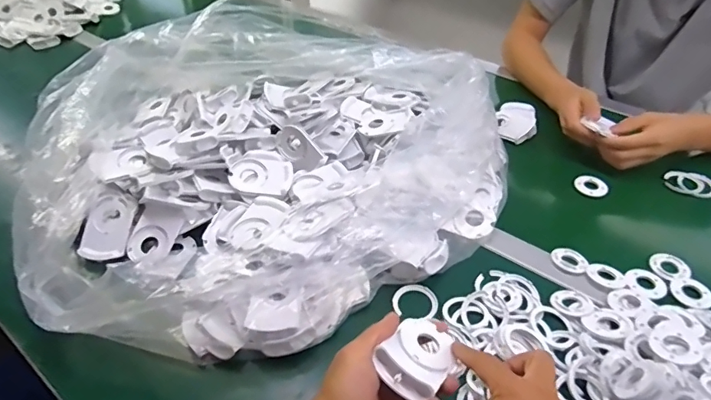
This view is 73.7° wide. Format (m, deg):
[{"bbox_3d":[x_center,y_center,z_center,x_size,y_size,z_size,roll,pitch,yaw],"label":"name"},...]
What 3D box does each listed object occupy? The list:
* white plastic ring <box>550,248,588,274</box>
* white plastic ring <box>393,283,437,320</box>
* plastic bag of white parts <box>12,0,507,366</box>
[{"bbox_3d":[0.270,0.076,0.597,0.041,0.006,0.041,0,42,0],"label":"white plastic ring"},{"bbox_3d":[0.071,0.118,0.557,0.050,0.005,0.048,0,42,0],"label":"white plastic ring"},{"bbox_3d":[-0.150,-0.092,0.694,0.615,0.139,0.619,-25,47,-24],"label":"plastic bag of white parts"}]

